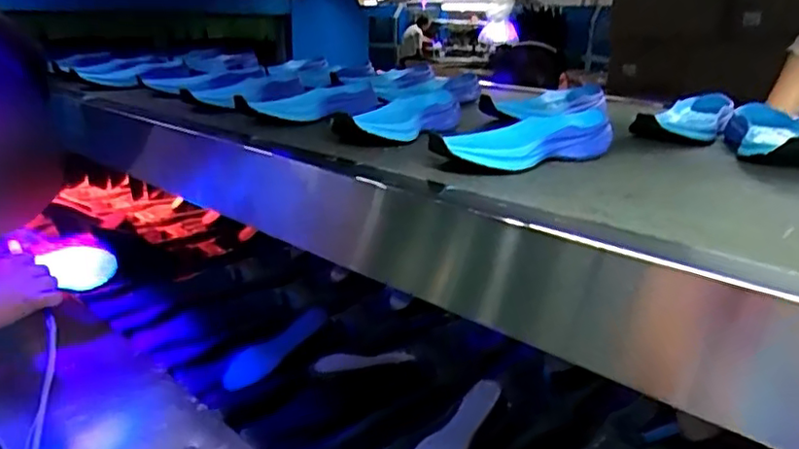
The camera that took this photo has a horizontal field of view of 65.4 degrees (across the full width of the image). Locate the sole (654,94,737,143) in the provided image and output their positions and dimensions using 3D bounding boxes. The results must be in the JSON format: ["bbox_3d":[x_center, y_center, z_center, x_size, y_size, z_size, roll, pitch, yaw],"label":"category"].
[{"bbox_3d":[0.418,-0.156,0.881,0.089,0.036,0.204,14,23,23],"label":"sole"}]

